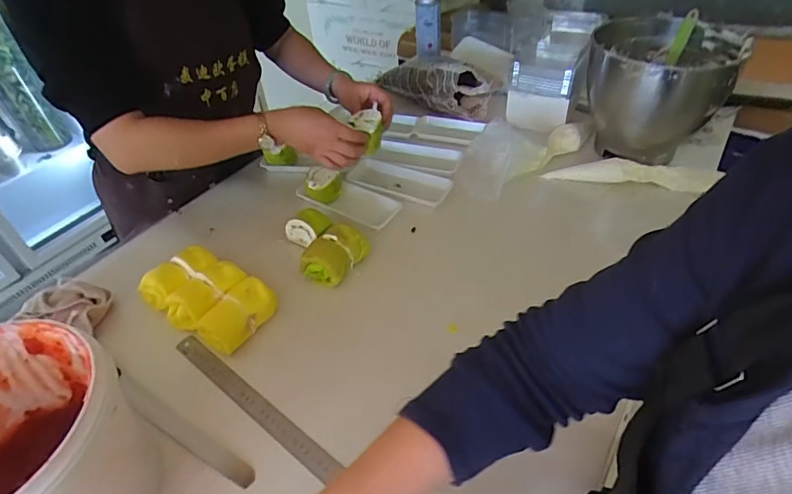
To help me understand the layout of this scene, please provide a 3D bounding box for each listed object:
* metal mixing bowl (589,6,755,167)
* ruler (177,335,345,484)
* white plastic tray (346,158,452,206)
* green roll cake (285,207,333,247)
[{"bbox_3d":[0.464,-0.280,0.855,0.223,0.206,0.227,-2,44,2],"label":"metal mixing bowl"},{"bbox_3d":[-0.089,0.237,0.520,0.519,0.005,0.029,28,52,29],"label":"ruler"},{"bbox_3d":[0.005,-0.121,0.857,0.179,0.019,0.088,18,48,22],"label":"white plastic tray"},{"bbox_3d":[-0.139,-0.029,0.756,0.060,0.043,0.062,27,52,29],"label":"green roll cake"}]

